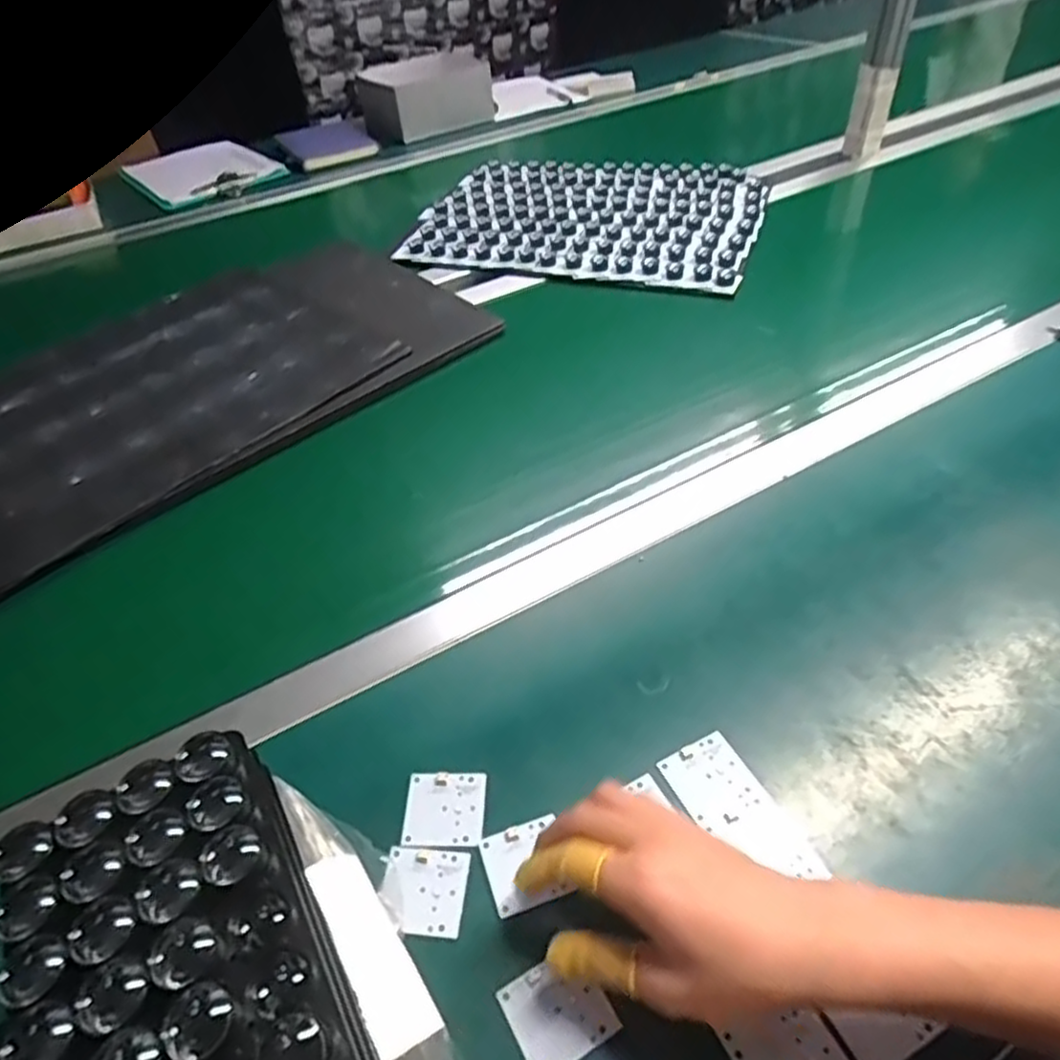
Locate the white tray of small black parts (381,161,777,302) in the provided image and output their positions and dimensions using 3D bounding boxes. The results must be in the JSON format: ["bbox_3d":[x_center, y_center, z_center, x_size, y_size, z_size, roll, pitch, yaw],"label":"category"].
[{"bbox_3d":[0.081,-0.449,1.002,0.466,0.022,0.333,12,48,15],"label":"white tray of small black parts"}]

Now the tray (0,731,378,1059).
[{"bbox_3d":[-0.118,0.179,0.250,0.102,0.057,0.191,-27,49,-19],"label":"tray"}]

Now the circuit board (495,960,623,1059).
[{"bbox_3d":[0.014,0.239,0.352,0.047,0.004,0.044,-24,49,-18],"label":"circuit board"}]

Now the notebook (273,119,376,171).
[{"bbox_3d":[-0.382,-0.738,1.340,0.160,0.016,0.233,-20,48,-14],"label":"notebook"}]

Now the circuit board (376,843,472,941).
[{"bbox_3d":[-0.060,0.202,0.398,0.047,0.004,0.045,3,46,7],"label":"circuit board"}]

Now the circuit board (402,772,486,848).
[{"bbox_3d":[-0.052,0.170,0.431,0.047,0.005,0.045,-1,46,4],"label":"circuit board"}]

